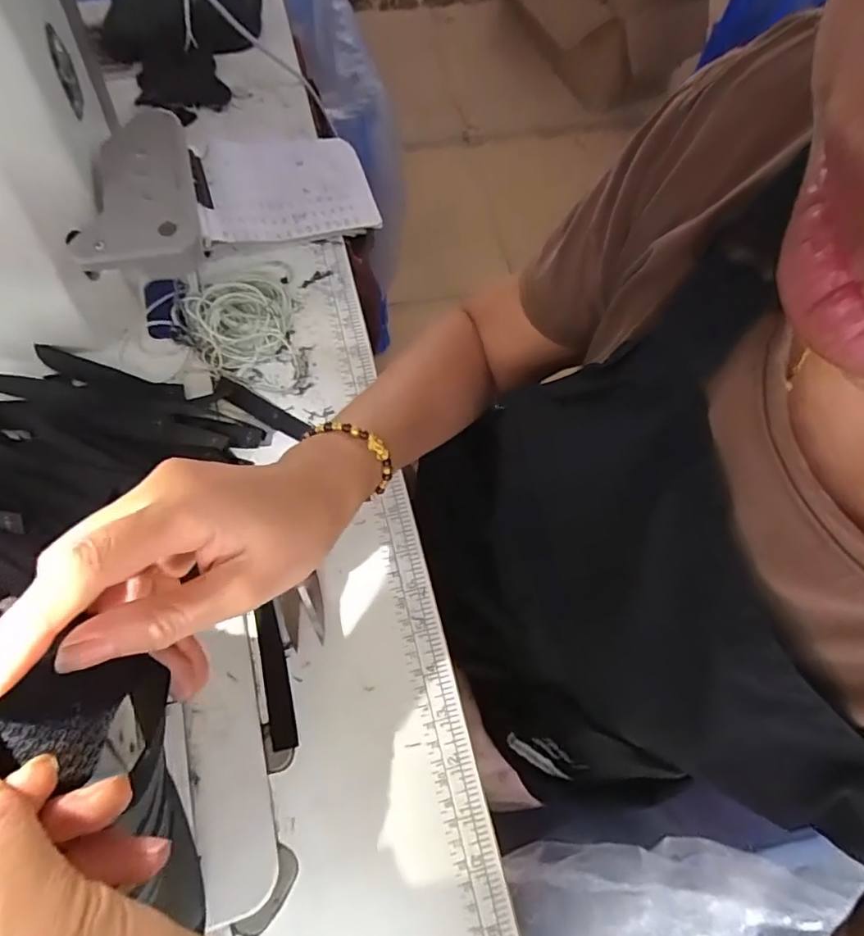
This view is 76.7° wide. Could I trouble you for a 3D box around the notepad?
[{"bbox_3d":[-0.121,-0.237,0.450,0.133,0.026,0.109,-13,72,-7],"label":"notepad"}]

